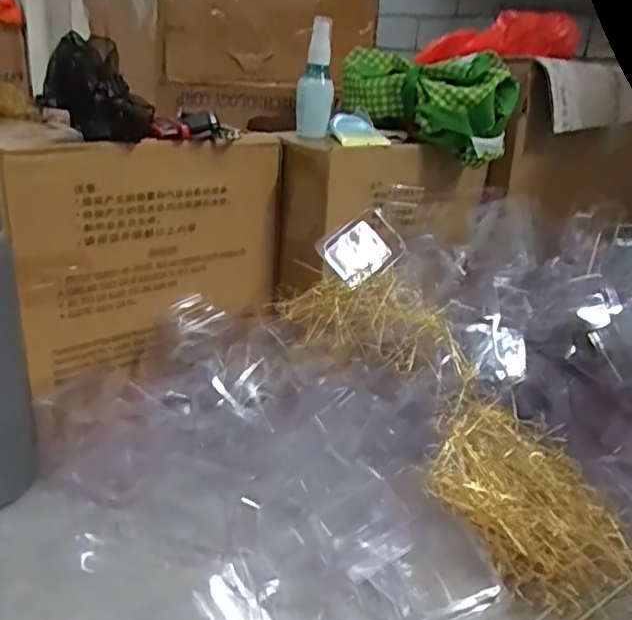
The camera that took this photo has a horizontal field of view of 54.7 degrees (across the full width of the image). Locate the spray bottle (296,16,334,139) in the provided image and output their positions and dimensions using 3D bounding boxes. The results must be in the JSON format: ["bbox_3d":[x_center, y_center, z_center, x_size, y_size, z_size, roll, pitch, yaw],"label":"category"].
[{"bbox_3d":[0.000,-0.247,0.656,0.038,0.118,0.033,5,21,0],"label":"spray bottle"}]

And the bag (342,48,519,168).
[{"bbox_3d":[0.121,-0.244,0.716,0.098,0.100,0.202,-9,26,-32],"label":"bag"}]

